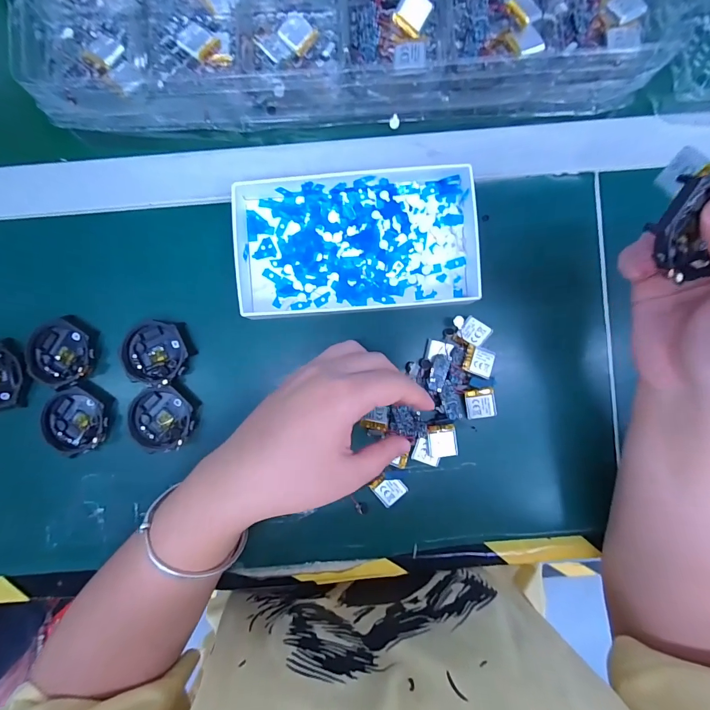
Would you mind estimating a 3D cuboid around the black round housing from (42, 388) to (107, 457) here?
[{"bbox_3d":[-0.218,0.053,0.287,0.045,0.012,0.051,11,88,0],"label":"black round housing"}]

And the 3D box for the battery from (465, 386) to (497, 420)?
[{"bbox_3d":[0.096,0.037,0.279,0.022,0.007,0.023,-9,89,-1],"label":"battery"}]

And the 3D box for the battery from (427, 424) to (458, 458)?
[{"bbox_3d":[0.067,0.065,0.281,0.021,0.006,0.024,-5,89,-1],"label":"battery"}]

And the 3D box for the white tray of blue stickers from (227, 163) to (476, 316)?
[{"bbox_3d":[0.003,-0.085,0.277,0.181,0.021,0.100,-3,89,-1],"label":"white tray of blue stickers"}]

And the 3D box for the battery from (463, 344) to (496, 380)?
[{"bbox_3d":[0.095,0.005,0.278,0.023,0.005,0.022,16,88,0],"label":"battery"}]

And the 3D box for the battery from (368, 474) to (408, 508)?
[{"bbox_3d":[0.026,0.103,0.282,0.022,0.004,0.022,-39,89,-1],"label":"battery"}]

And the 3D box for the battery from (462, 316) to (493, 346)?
[{"bbox_3d":[0.092,-0.017,0.278,0.021,0.004,0.017,33,88,0],"label":"battery"}]

